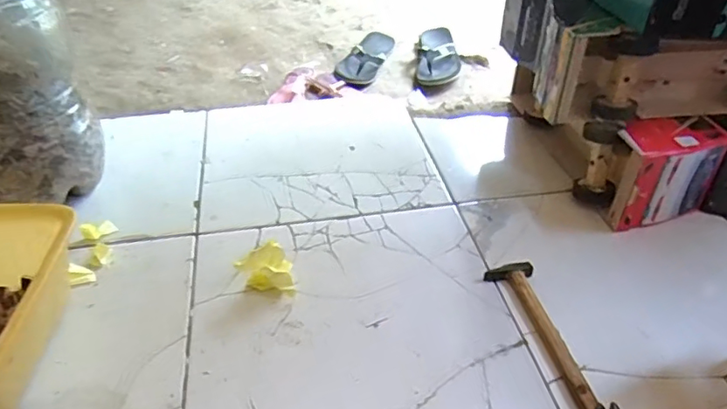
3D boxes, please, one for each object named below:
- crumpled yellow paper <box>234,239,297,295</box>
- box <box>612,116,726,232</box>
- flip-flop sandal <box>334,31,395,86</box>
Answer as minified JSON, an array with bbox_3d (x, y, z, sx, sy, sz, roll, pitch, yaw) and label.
[{"bbox_3d":[-0.127,0.090,0.729,0.064,0.047,0.061,-14,41,-20],"label":"crumpled yellow paper"},{"bbox_3d":[0.442,-0.048,0.831,0.157,0.137,0.081,-11,40,-16],"label":"box"},{"bbox_3d":[0.004,-0.377,1.435,0.106,0.045,0.250,16,42,19],"label":"flip-flop sandal"}]

